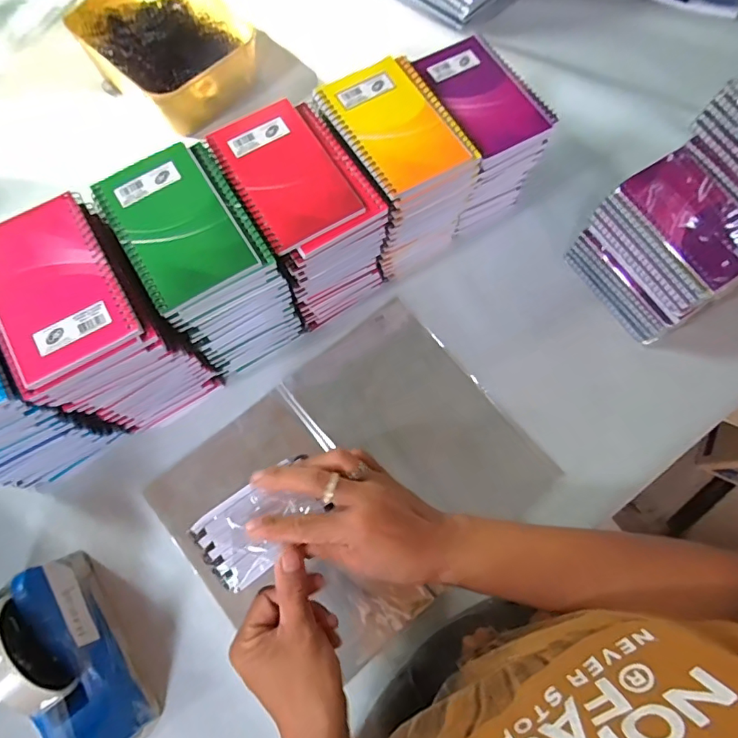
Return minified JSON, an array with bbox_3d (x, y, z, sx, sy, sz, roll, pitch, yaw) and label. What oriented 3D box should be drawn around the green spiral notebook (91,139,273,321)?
[{"bbox_3d":[-0.145,-0.113,0.373,0.095,0.007,0.129,-29,77,-9],"label":"green spiral notebook"}]

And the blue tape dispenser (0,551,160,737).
[{"bbox_3d":[-0.237,0.233,0.376,0.056,0.104,0.156,-36,77,-12],"label":"blue tape dispenser"}]

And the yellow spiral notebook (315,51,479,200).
[{"bbox_3d":[0.020,-0.212,0.418,0.083,0.006,0.126,-31,77,-11],"label":"yellow spiral notebook"}]

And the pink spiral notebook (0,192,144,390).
[{"bbox_3d":[-0.225,-0.060,0.343,0.082,0.007,0.129,-28,77,-9],"label":"pink spiral notebook"}]

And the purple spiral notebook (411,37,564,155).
[{"bbox_3d":[0.107,-0.266,0.461,0.087,0.012,0.133,-30,77,-10],"label":"purple spiral notebook"}]

